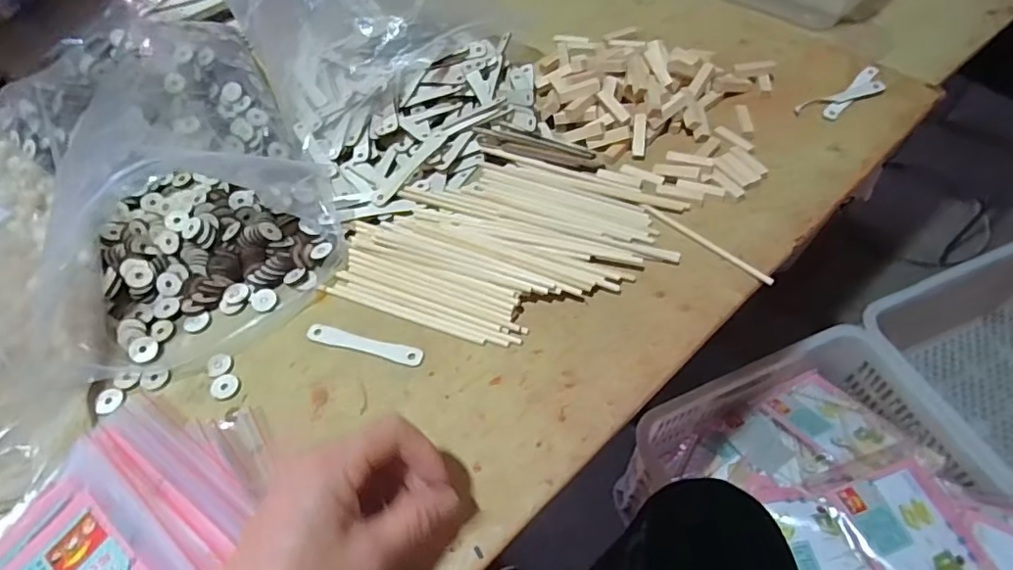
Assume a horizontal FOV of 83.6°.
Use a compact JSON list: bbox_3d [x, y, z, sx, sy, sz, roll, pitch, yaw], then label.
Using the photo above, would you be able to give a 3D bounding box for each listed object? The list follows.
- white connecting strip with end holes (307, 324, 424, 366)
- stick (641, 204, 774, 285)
[{"bbox_3d":[-0.108,0.045,0.429,0.094,0.004,0.015,12,59,12],"label":"white connecting strip with end holes"},{"bbox_3d":[0.161,-0.035,0.459,0.007,0.007,0.121,-40,63,-20],"label":"stick"}]

